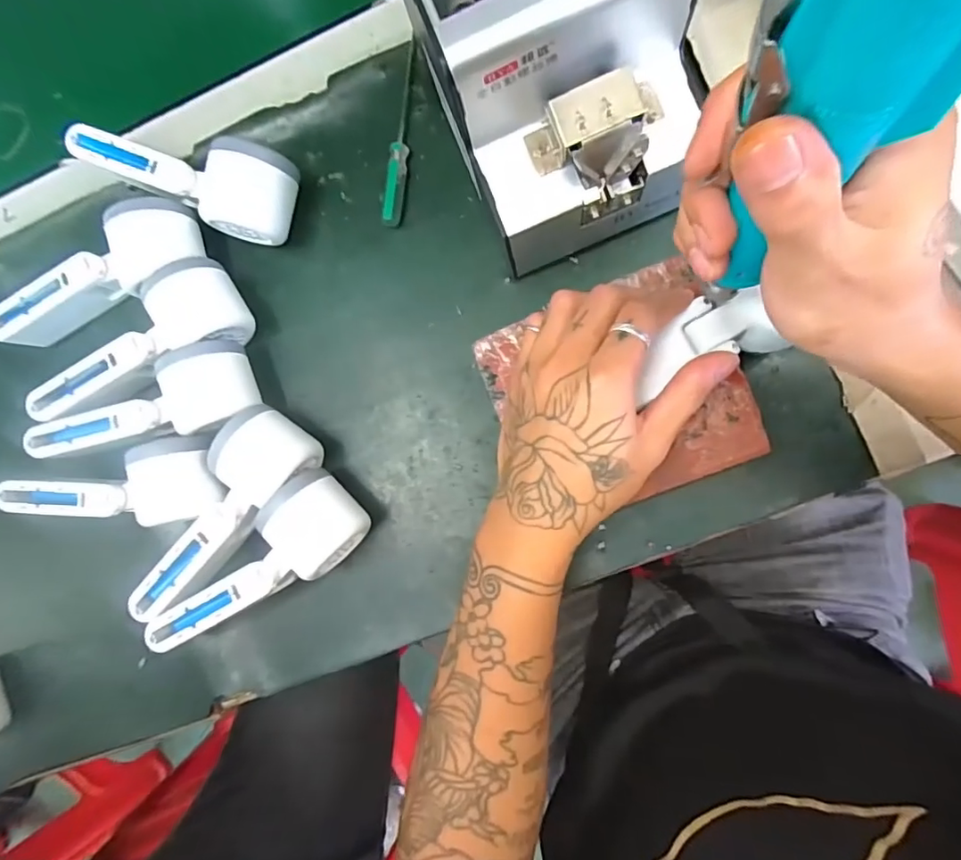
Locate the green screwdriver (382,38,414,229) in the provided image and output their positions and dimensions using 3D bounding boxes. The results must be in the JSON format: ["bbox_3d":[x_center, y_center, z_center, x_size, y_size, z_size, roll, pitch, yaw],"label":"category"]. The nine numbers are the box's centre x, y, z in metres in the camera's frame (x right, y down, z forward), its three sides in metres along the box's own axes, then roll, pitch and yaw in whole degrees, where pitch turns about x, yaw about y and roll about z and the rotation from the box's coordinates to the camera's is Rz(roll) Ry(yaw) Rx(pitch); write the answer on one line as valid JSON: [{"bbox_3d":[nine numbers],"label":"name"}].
[{"bbox_3d":[-0.057,-0.212,0.390,0.012,0.016,0.132,7,90,8],"label":"green screwdriver"}]

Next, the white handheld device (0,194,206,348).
[{"bbox_3d":[-0.278,-0.109,0.397,0.166,0.053,0.057,-20,86,7],"label":"white handheld device"}]

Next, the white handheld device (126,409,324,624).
[{"bbox_3d":[-0.181,0.057,0.377,0.162,0.060,0.049,-45,84,5],"label":"white handheld device"}]

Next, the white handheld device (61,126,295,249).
[{"bbox_3d":[-0.208,-0.187,0.391,0.160,0.054,0.061,25,92,8],"label":"white handheld device"}]

